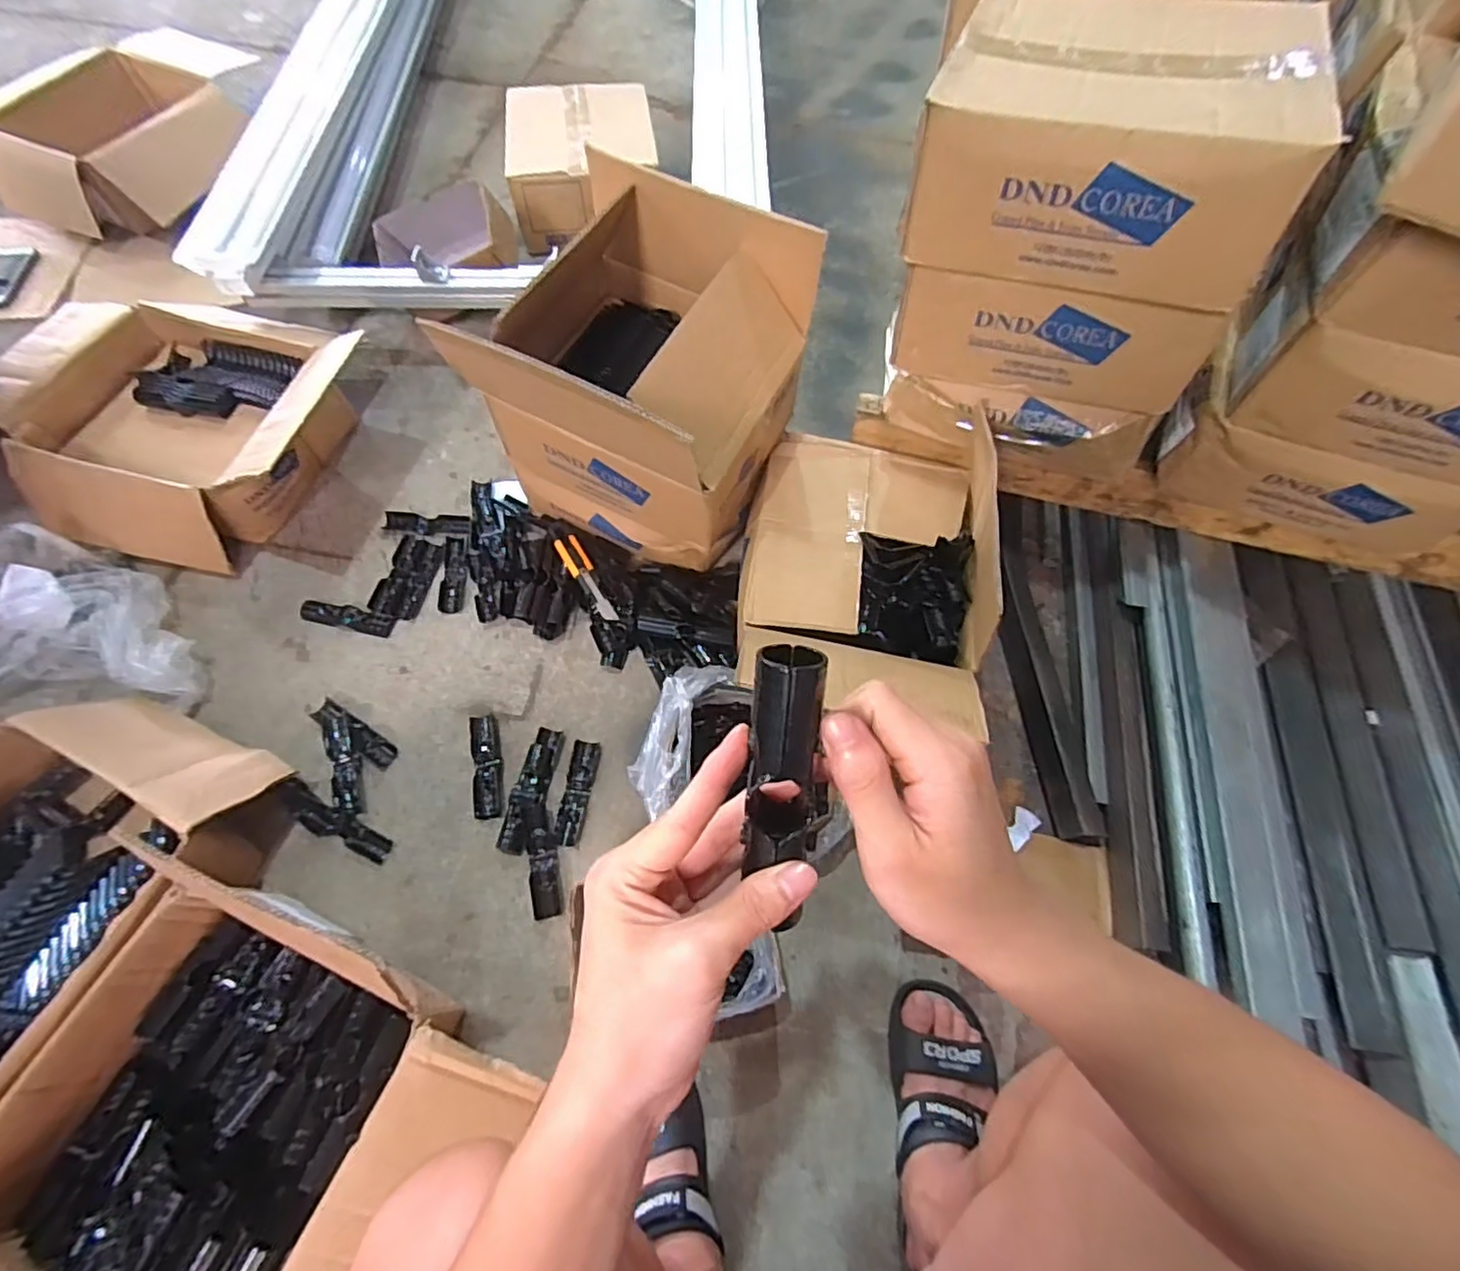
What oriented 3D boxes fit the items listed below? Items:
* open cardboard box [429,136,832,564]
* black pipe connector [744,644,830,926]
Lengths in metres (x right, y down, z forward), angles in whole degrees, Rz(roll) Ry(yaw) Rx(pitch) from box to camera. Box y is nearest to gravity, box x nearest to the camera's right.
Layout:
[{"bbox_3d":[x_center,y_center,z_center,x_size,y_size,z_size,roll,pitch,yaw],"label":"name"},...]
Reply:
[{"bbox_3d":[-0.100,-0.314,0.825,0.312,0.333,0.332,25,65,11],"label":"open cardboard box"},{"bbox_3d":[0.025,0.065,0.289,0.032,0.024,0.129,1,108,-1],"label":"black pipe connector"}]

